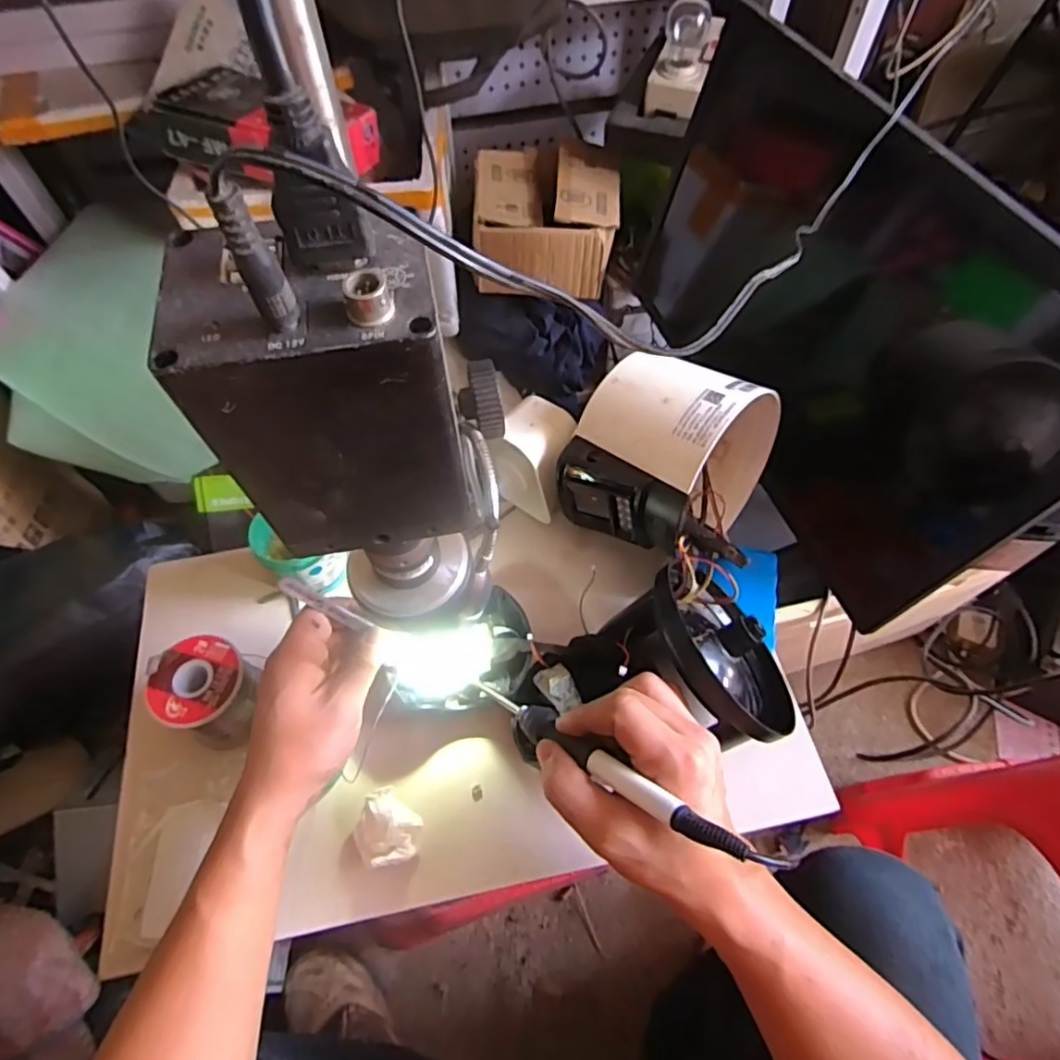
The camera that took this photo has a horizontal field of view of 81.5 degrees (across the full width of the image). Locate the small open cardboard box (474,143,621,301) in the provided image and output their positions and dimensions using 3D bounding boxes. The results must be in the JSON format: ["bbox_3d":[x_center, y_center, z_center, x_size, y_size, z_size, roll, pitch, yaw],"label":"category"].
[{"bbox_3d":[0.024,-0.474,0.932,0.211,0.095,0.249,2,58,3],"label":"small open cardboard box"}]

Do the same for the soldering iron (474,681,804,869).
[{"bbox_3d":[0.042,0.127,0.327,0.197,0.016,0.015,17,55,45],"label":"soldering iron"}]

